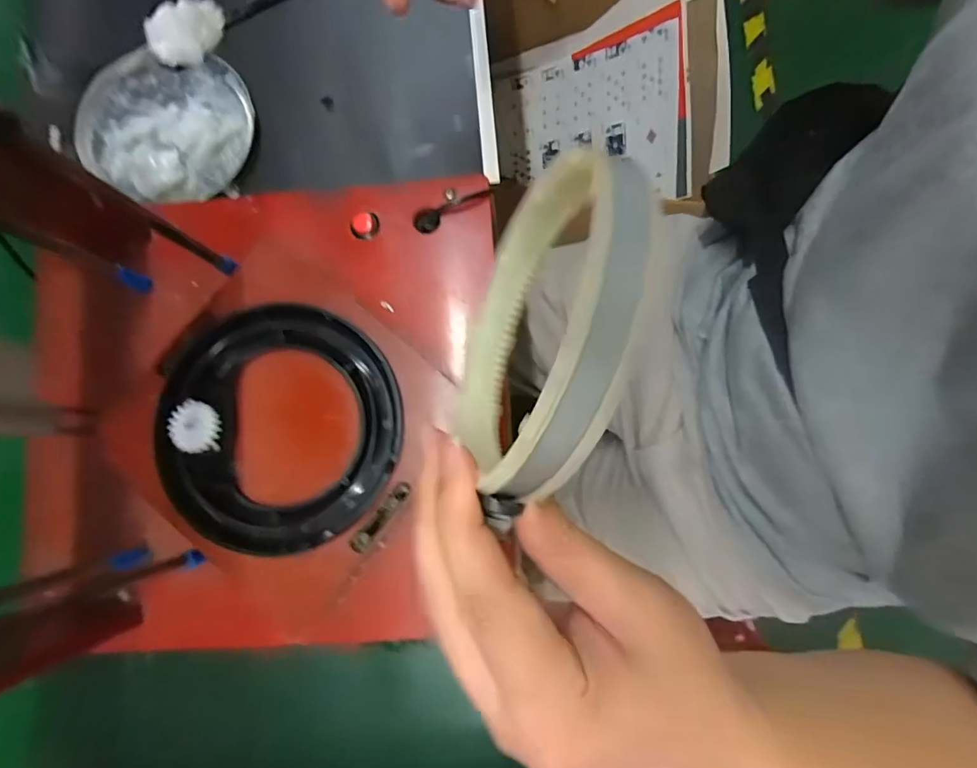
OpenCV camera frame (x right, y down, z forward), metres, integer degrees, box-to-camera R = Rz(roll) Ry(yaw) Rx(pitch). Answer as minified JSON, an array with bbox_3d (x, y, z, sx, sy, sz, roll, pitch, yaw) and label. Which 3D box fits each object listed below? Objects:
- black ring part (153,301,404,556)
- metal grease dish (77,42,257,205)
[{"bbox_3d":[-0.112,0.023,0.267,0.125,0.018,0.131,0,83,4],"label":"black ring part"},{"bbox_3d":[-0.243,-0.196,0.370,0.122,0.021,0.117,0,83,4],"label":"metal grease dish"}]

